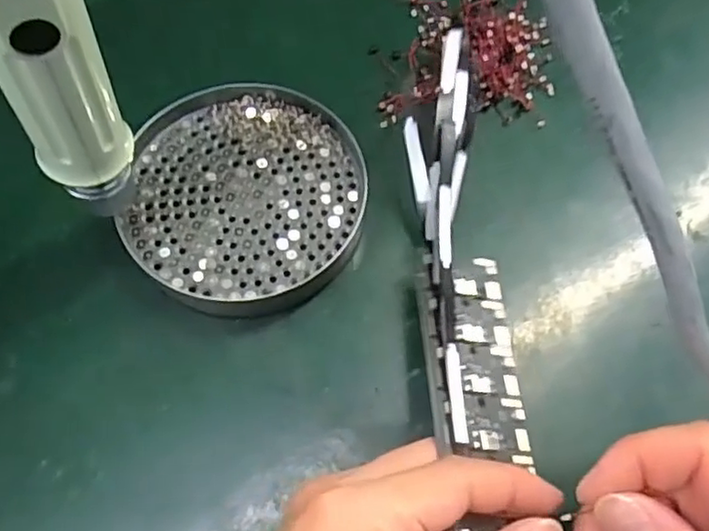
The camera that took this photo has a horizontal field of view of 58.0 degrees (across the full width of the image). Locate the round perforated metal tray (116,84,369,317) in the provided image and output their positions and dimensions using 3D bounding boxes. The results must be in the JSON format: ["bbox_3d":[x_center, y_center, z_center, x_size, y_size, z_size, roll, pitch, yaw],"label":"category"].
[{"bbox_3d":[-0.051,-0.032,0.305,0.109,0.028,0.112,0,60,1],"label":"round perforated metal tray"}]

